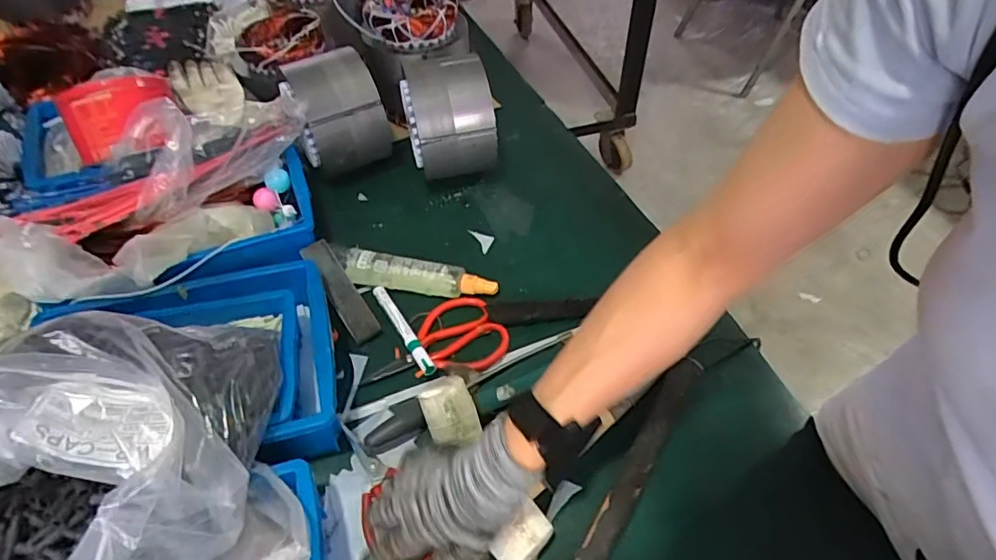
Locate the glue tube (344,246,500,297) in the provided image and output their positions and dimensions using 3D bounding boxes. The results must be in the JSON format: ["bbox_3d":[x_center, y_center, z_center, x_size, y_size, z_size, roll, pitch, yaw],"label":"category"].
[{"bbox_3d":[-0.095,-0.006,0.660,0.190,0.035,0.038,7,52,8],"label":"glue tube"}]

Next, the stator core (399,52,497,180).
[{"bbox_3d":[-0.071,-0.227,0.769,0.115,0.152,0.139,-12,52,-7],"label":"stator core"}]

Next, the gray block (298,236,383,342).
[{"bbox_3d":[-0.178,0.012,0.626,0.032,0.020,0.125,-31,87,-21],"label":"gray block"}]

